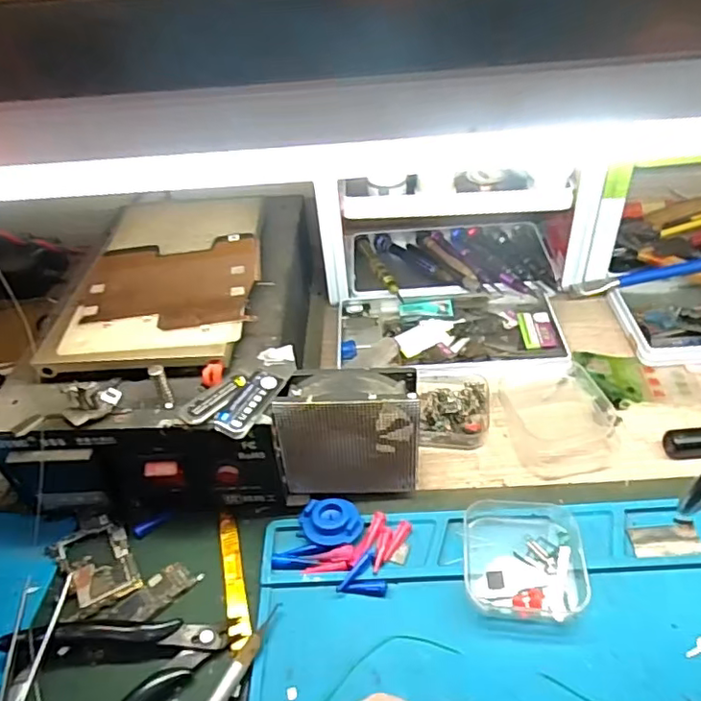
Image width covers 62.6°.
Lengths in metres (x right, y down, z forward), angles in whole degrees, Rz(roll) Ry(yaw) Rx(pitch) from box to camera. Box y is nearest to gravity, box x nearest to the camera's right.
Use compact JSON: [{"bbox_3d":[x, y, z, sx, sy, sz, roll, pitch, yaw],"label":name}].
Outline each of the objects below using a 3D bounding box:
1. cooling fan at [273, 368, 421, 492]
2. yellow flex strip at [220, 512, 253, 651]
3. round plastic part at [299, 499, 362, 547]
[{"bbox_3d":[0.000,0.050,0.342,0.081,0.085,0.028,-5,42,2],"label":"cooling fan"},{"bbox_3d":[-0.066,0.129,0.330,0.012,0.004,0.081,-6,41,-13],"label":"yellow flex strip"},{"bbox_3d":[-0.012,0.101,0.341,0.037,0.007,0.029,-9,42,-2],"label":"round plastic part"}]

